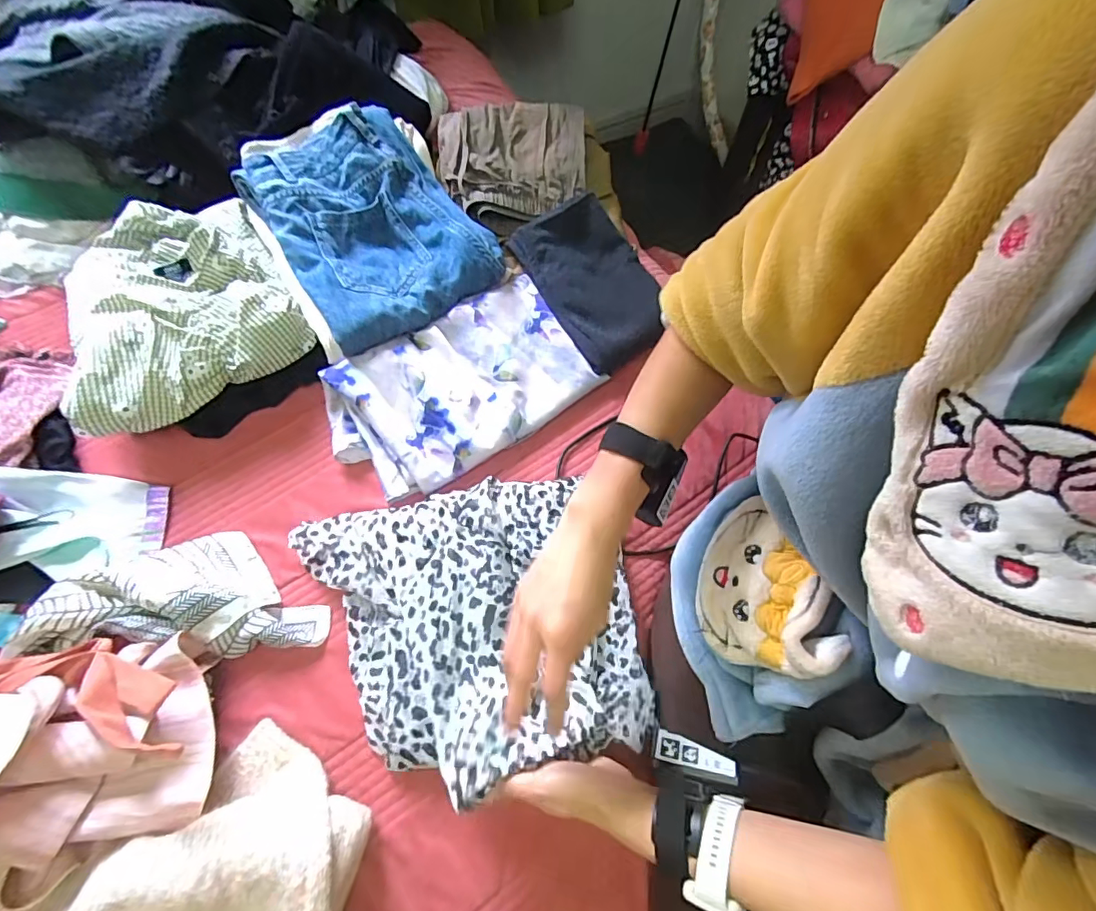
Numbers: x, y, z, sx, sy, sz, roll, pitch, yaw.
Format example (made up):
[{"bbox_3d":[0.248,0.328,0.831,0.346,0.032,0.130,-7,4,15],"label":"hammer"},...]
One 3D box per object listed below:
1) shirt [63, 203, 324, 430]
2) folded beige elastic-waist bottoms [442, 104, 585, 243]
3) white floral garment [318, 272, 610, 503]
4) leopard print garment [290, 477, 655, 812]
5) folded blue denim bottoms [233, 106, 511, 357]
[{"bbox_3d":[-0.472,-0.190,0.624,0.265,0.063,0.283,-29,69,-13],"label":"shirt"},{"bbox_3d":[-0.048,-0.444,0.754,0.228,0.047,0.209,-9,66,-5],"label":"folded beige elastic-waist bottoms"},{"bbox_3d":[-0.113,-0.091,0.641,0.322,0.045,0.200,-30,70,-14],"label":"white floral garment"},{"bbox_3d":[-0.073,0.163,0.511,0.328,0.066,0.296,-15,67,-8],"label":"leopard print garment"},{"bbox_3d":[-0.245,-0.323,0.681,0.257,0.094,0.328,-31,70,-14],"label":"folded blue denim bottoms"}]

